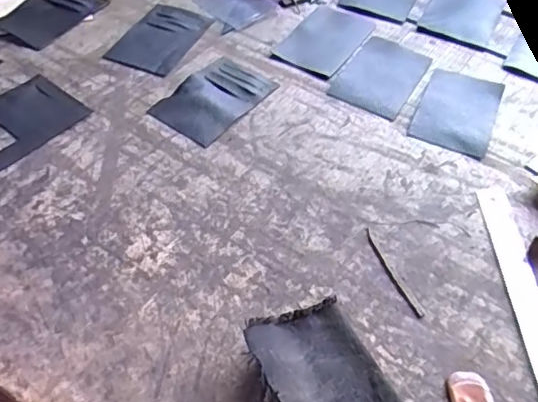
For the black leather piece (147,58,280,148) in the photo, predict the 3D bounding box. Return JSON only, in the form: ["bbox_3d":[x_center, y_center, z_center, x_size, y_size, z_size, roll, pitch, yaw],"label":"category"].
[{"bbox_3d":[-0.056,-0.109,0.586,0.079,0.009,0.126,30,53,20],"label":"black leather piece"}]

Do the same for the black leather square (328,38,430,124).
[{"bbox_3d":[0.128,-0.143,0.641,0.082,0.004,0.137,27,50,16],"label":"black leather square"}]

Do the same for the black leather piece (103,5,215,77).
[{"bbox_3d":[-0.125,-0.191,0.655,0.078,0.005,0.127,19,50,11],"label":"black leather piece"}]

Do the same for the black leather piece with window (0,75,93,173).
[{"bbox_3d":[-0.250,-0.072,0.537,0.090,0.004,0.132,32,54,21],"label":"black leather piece with window"}]

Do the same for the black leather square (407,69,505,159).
[{"bbox_3d":[0.204,-0.098,0.606,0.080,0.004,0.138,22,48,13],"label":"black leather square"}]

